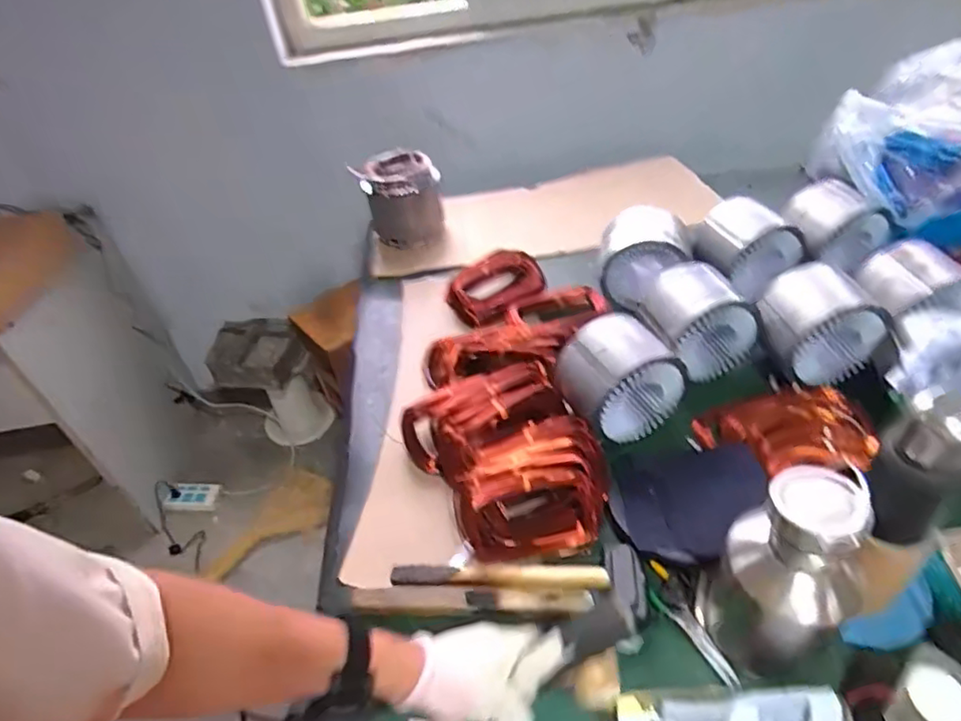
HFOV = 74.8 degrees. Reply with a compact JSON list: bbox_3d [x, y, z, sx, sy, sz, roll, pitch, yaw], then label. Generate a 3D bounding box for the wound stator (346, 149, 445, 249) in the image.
[{"bbox_3d":[-0.163,-0.326,1.287,0.150,0.151,0.139,-22,45,-14],"label":"wound stator"}]

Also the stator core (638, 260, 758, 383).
[{"bbox_3d":[0.325,-0.063,0.960,0.137,0.134,0.130,-22,46,-14],"label":"stator core"}]

